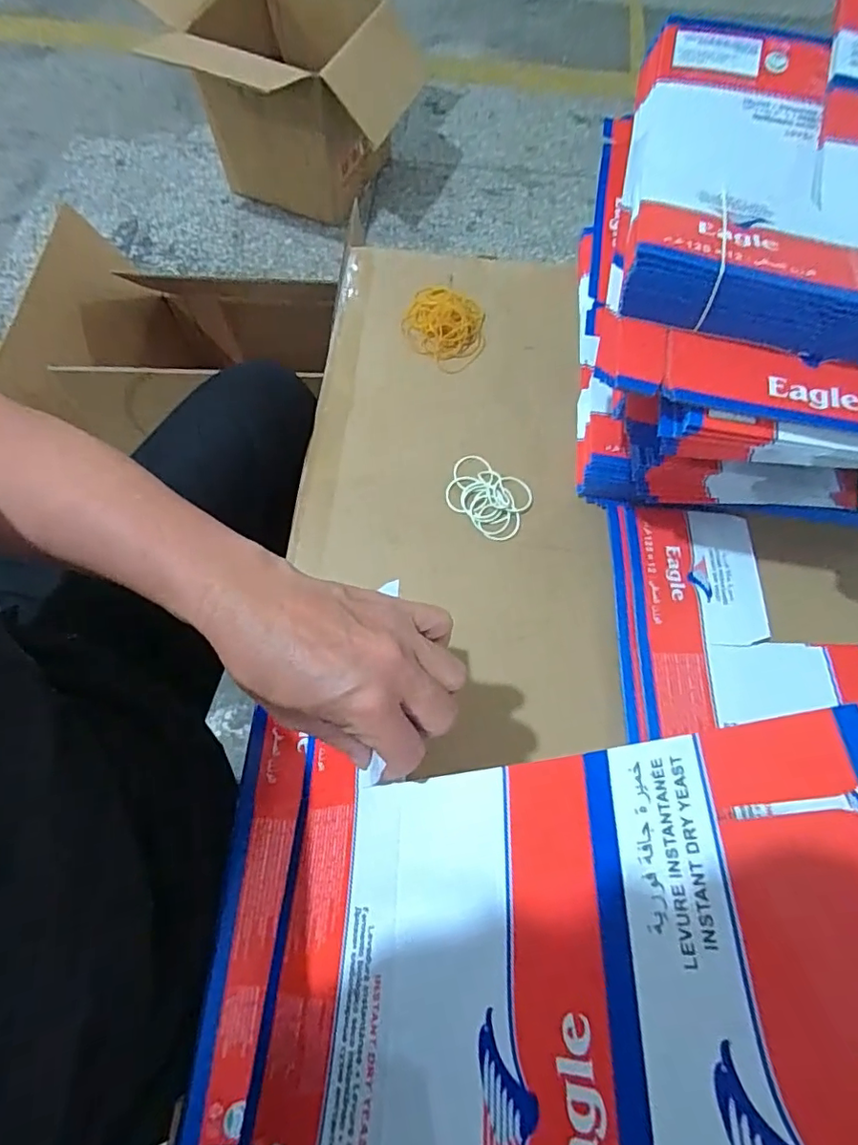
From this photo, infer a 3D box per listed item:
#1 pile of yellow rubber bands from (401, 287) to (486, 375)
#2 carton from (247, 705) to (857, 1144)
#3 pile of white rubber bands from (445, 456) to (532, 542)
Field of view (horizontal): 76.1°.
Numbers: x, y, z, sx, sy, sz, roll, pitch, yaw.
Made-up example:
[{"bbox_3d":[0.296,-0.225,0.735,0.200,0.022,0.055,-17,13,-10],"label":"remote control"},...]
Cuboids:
[{"bbox_3d":[0.015,-0.237,0.524,0.084,0.015,0.072,38,72,12],"label":"pile of yellow rubber bands"},{"bbox_3d":[0.026,0.182,0.190,0.013,0.279,0.228,36,46,-33],"label":"carton"},{"bbox_3d":[0.048,-0.064,0.464,0.071,0.005,0.059,30,71,10],"label":"pile of white rubber bands"}]

